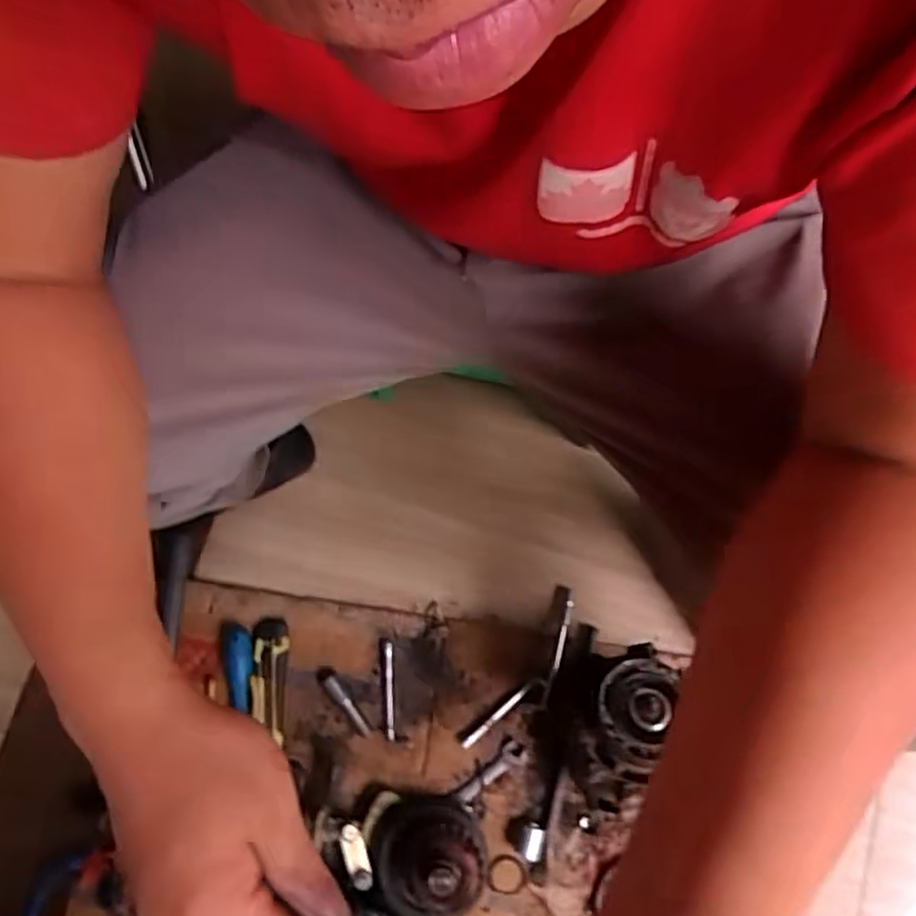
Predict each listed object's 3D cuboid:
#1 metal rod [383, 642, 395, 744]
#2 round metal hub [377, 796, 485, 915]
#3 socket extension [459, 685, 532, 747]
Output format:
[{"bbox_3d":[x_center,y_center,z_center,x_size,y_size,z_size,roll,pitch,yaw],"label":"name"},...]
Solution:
[{"bbox_3d":[-0.076,0.256,0.790,0.011,0.006,0.104,-3,77,3],"label":"metal rod"},{"bbox_3d":[-0.024,0.397,0.713,0.106,0.092,0.098,-1,77,4],"label":"round metal hub"},{"bbox_3d":[0.043,0.282,0.782,0.095,0.013,0.011,-39,78,-5],"label":"socket extension"}]

